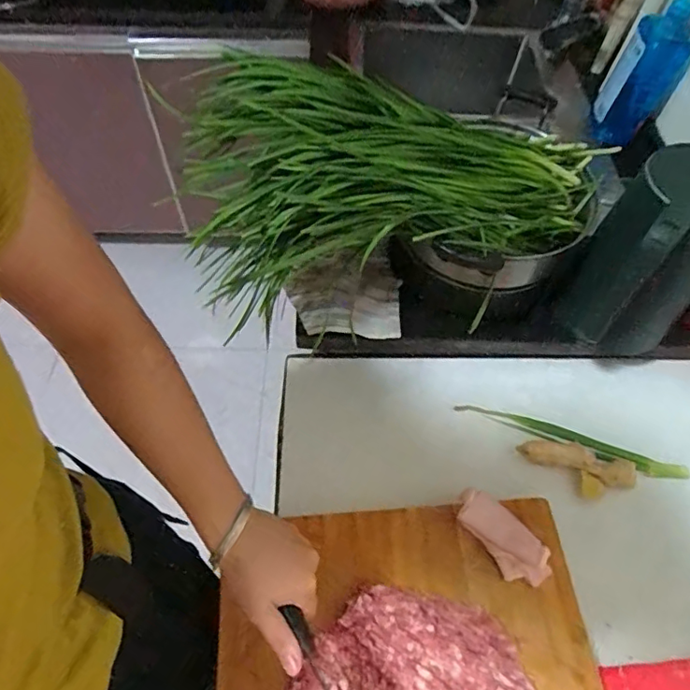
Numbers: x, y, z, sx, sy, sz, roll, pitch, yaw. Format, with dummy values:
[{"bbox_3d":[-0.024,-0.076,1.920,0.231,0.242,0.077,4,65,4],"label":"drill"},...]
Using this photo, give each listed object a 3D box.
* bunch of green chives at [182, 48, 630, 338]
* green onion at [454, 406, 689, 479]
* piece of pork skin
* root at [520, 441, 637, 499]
[{"bbox_3d":[0.074,-0.206,0.622,0.477,0.134,0.256,-17,59,-13],"label":"bunch of green chives"},{"bbox_3d":[0.282,0.118,0.679,0.278,0.021,0.029,17,57,9],"label":"green onion"},{"bbox_3d":[0.171,0.207,0.590,0.048,0.024,0.114,-35,65,-23],"label":"piece of pork skin"},{"bbox_3d":[0.279,0.148,0.652,0.136,0.030,0.050,14,57,7],"label":"root"}]

